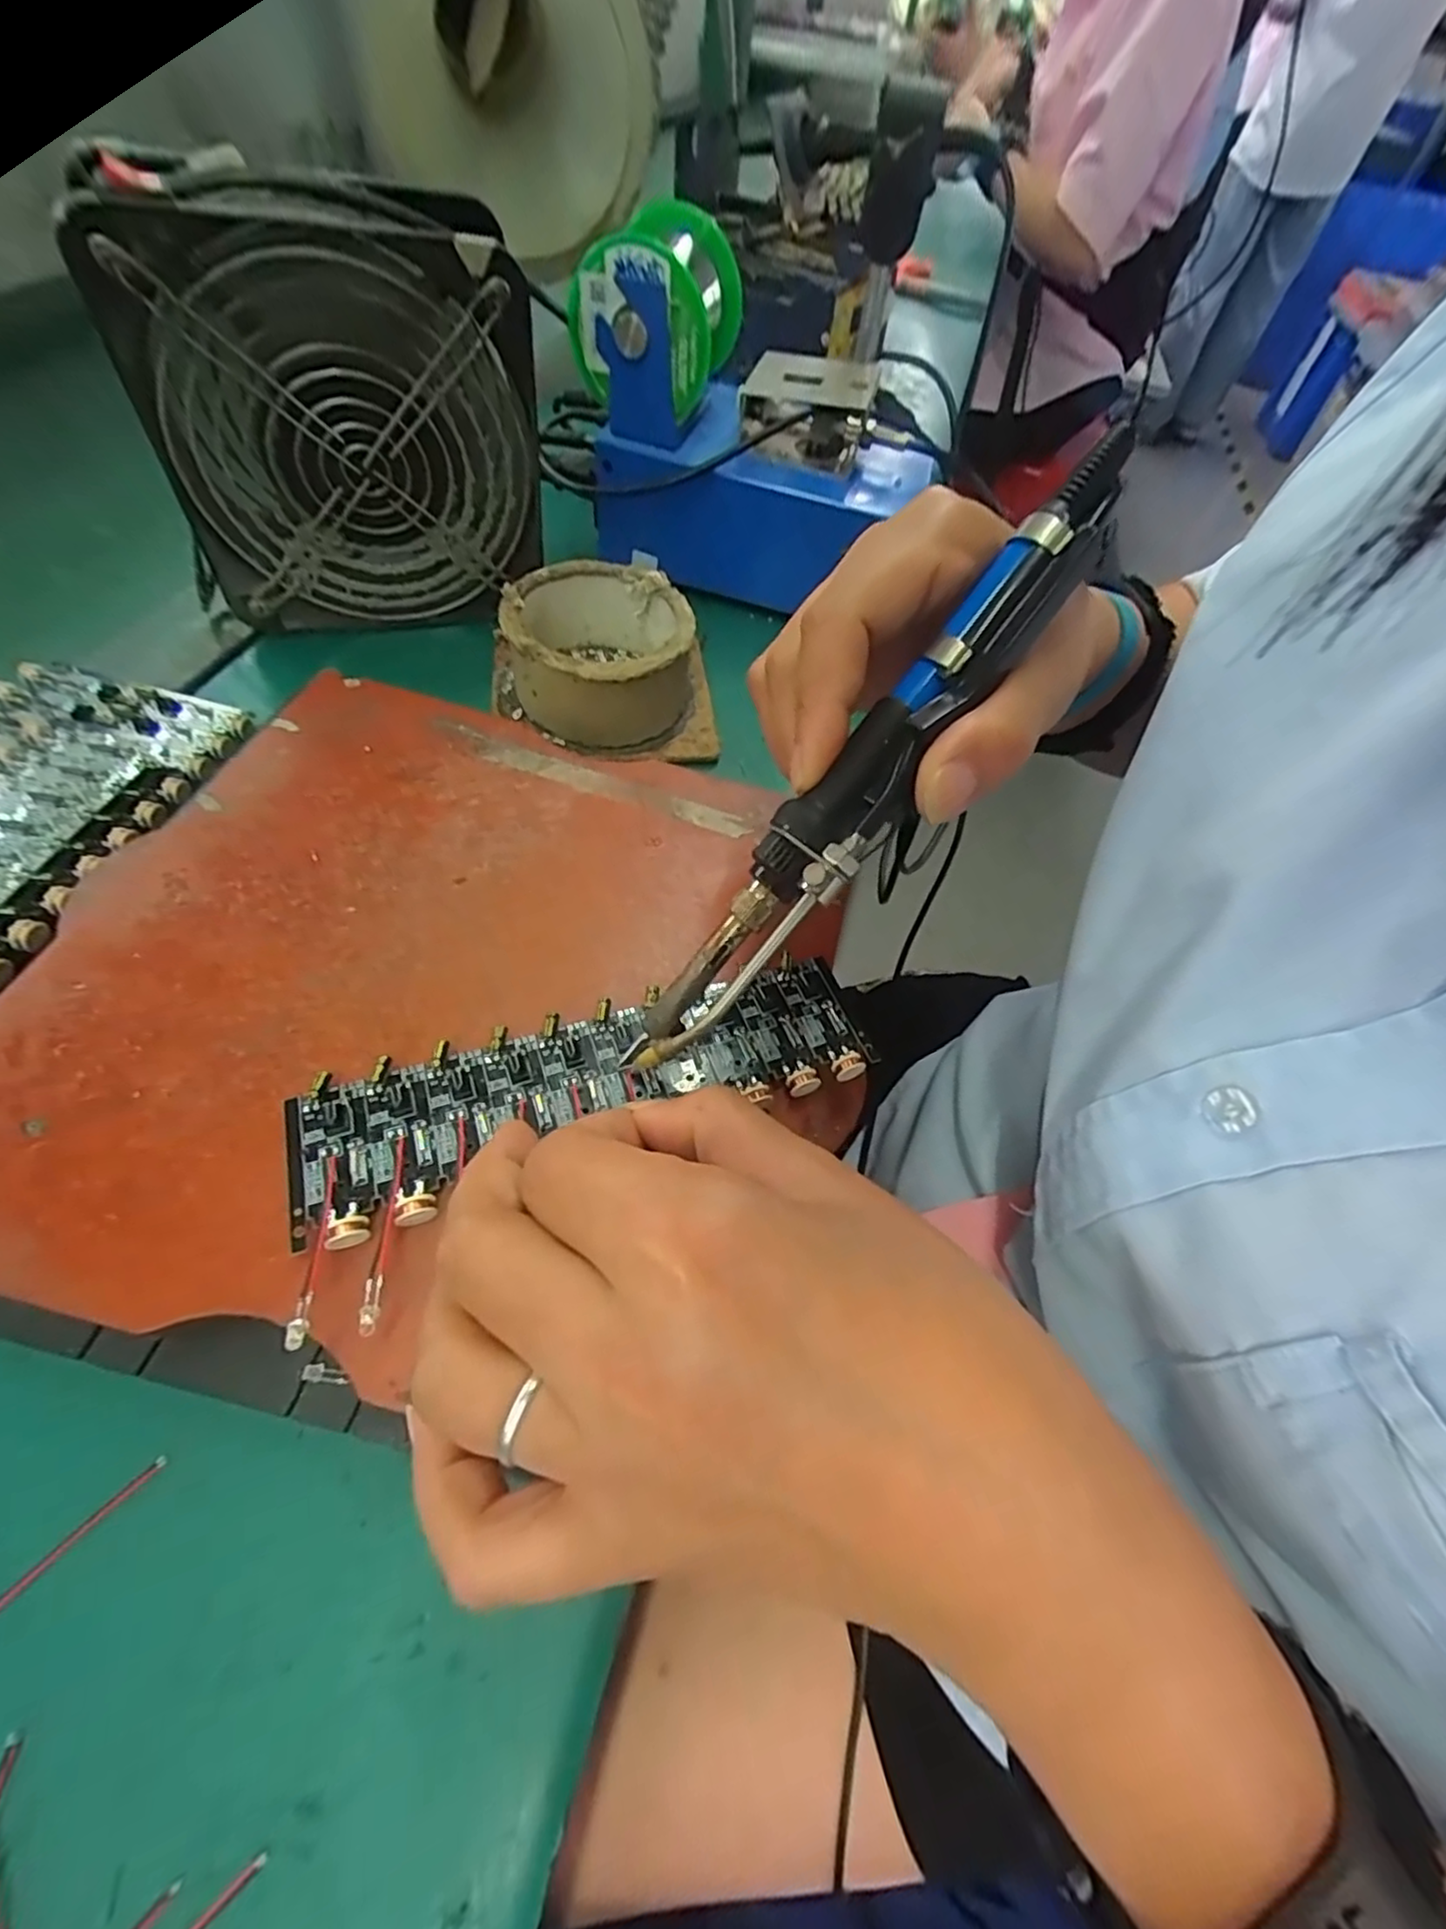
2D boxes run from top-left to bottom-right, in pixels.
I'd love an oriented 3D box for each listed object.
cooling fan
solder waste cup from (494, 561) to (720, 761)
[{"bbox_3d":[-0.163,-0.237,0.302,0.148,0.151,0.058,-12,64,-17],"label":"cooling fan"},{"bbox_3d":[-0.060,-0.150,0.333,0.107,0.051,0.089,-3,58,-8],"label":"solder waste cup"}]

